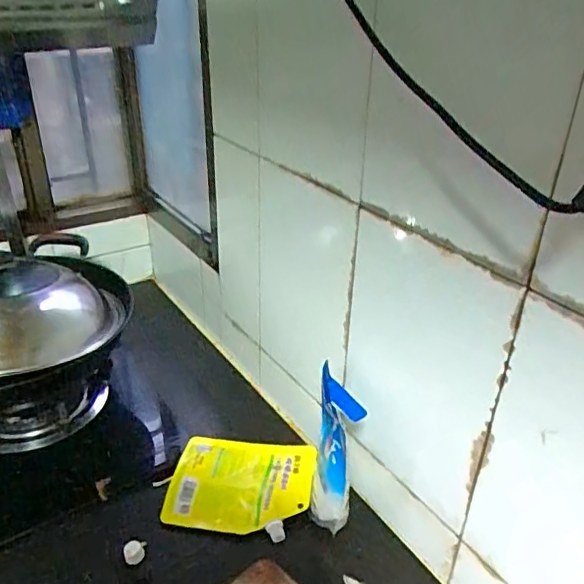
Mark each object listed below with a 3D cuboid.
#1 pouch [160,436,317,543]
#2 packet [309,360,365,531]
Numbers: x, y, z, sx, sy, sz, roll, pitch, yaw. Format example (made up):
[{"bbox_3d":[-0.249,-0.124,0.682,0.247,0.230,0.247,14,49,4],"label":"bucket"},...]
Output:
[{"bbox_3d":[-0.063,0.243,0.710,0.175,0.024,0.131,5,30,7],"label":"pouch"},{"bbox_3d":[0.048,0.180,0.639,0.045,0.170,0.075,-1,30,-4],"label":"packet"}]

